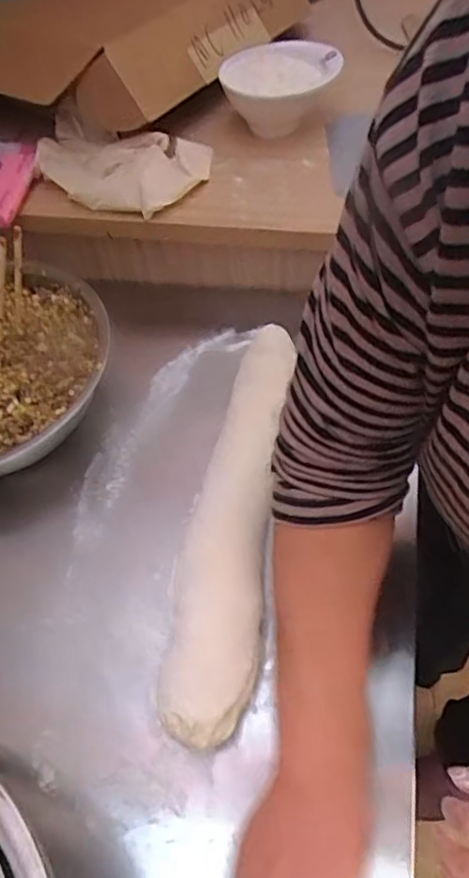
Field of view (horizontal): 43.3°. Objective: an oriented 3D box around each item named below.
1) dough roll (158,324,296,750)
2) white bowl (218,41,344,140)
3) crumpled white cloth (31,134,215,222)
[{"bbox_3d":[0.002,0.051,0.526,0.068,0.043,0.388,5,57,7],"label":"dough roll"},{"bbox_3d":[0.053,-0.433,0.717,0.137,0.072,0.137,-2,57,3],"label":"white bowl"},{"bbox_3d":[-0.124,-0.298,0.662,0.188,0.026,0.119,-3,57,2],"label":"crumpled white cloth"}]

